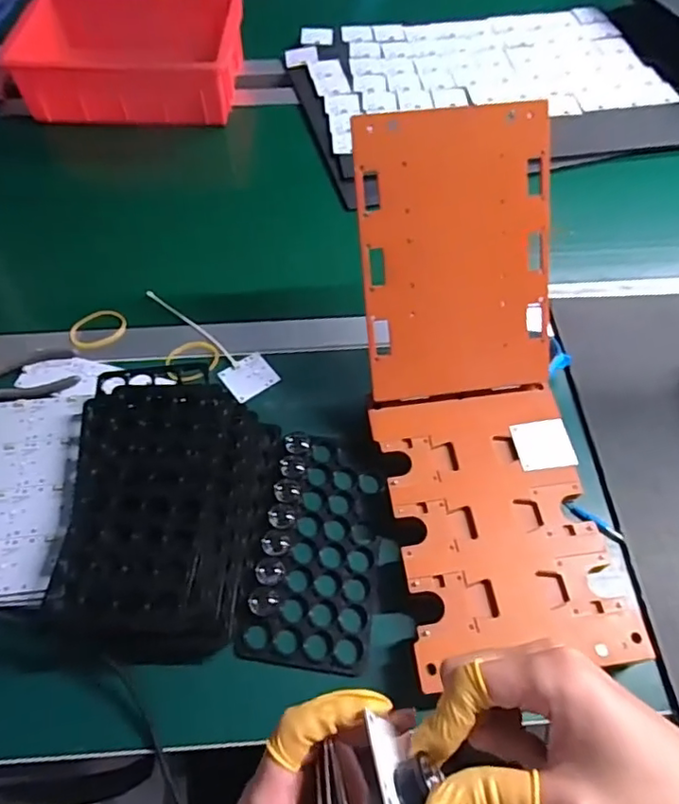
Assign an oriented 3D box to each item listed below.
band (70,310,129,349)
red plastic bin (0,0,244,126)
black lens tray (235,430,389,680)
[{"bbox_3d":[-0.260,-0.079,0.627,0.058,0.009,0.051,-35,62,-18],"label":"band"},{"bbox_3d":[-0.290,-0.489,0.818,0.291,0.092,0.200,0,57,3],"label":"red plastic bin"},{"bbox_3d":[-0.015,0.118,0.496,0.098,0.022,0.197,6,58,7],"label":"black lens tray"}]

